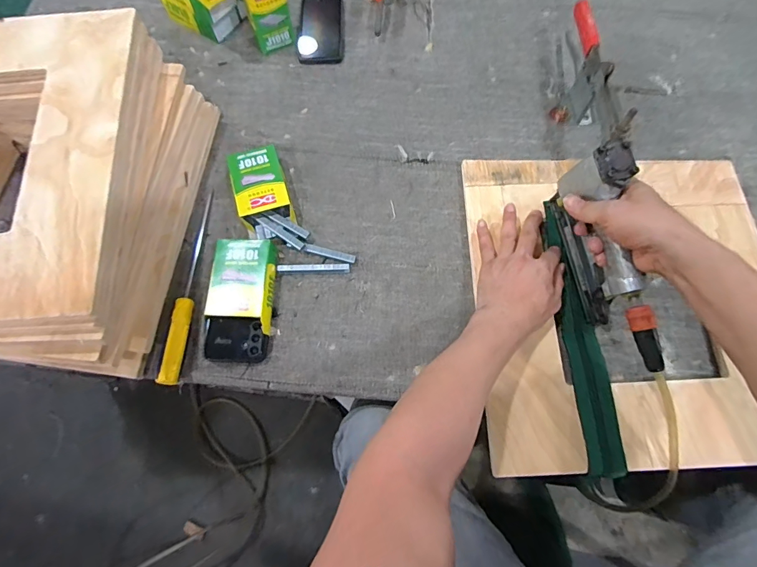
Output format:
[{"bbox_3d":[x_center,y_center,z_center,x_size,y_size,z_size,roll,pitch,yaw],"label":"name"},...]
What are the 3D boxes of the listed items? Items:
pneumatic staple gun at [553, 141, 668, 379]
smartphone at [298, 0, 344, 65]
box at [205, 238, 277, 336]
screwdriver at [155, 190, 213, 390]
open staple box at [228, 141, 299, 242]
[{"bbox_3d":[0.286,-0.027,0.486,0.045,0.144,0.251,-14,71,-4],"label":"pneumatic staple gun"},{"bbox_3d":[-0.104,-0.467,0.740,0.076,0.013,0.169,-1,70,1],"label":"smartphone"},{"bbox_3d":[-0.185,0.002,0.559,0.085,0.035,0.134,-1,70,1],"label":"box"},{"bbox_3d":[-0.261,-0.007,0.568,0.023,0.023,0.291,1,67,2],"label":"screwdriver"},{"bbox_3d":[-0.175,-0.141,0.609,0.079,0.039,0.132,-17,71,-5],"label":"open staple box"}]

